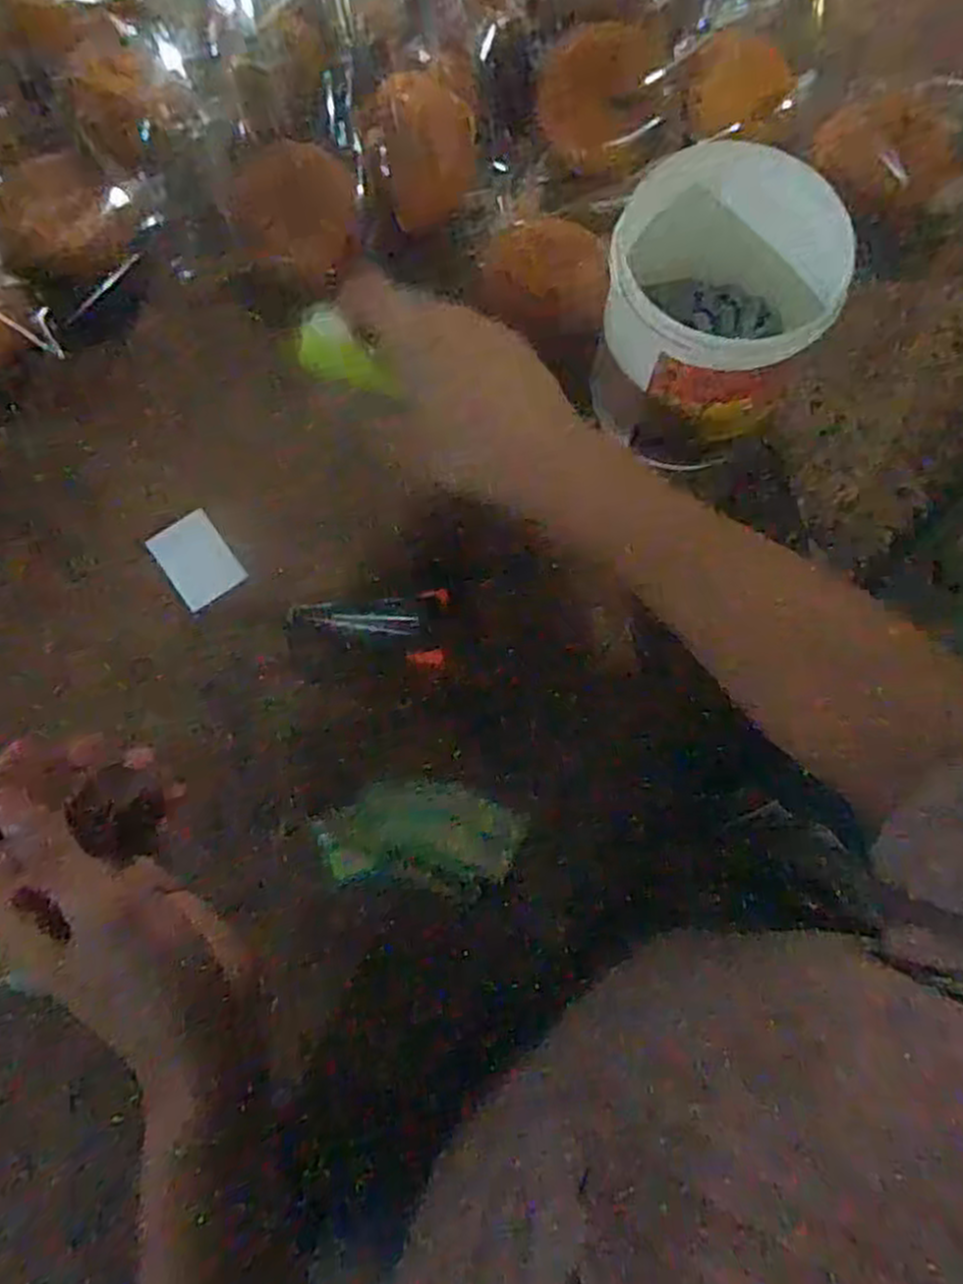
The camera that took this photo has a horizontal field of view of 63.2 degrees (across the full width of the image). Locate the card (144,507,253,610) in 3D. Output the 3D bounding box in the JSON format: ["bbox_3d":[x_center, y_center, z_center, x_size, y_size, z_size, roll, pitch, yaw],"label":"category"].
[{"bbox_3d":[-0.165,-0.048,0.456,0.039,0.004,0.052,-34,85,-27],"label":"card"}]

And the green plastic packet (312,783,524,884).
[{"bbox_3d":[-0.033,0.102,0.419,0.103,0.011,0.050,2,78,1],"label":"green plastic packet"}]

